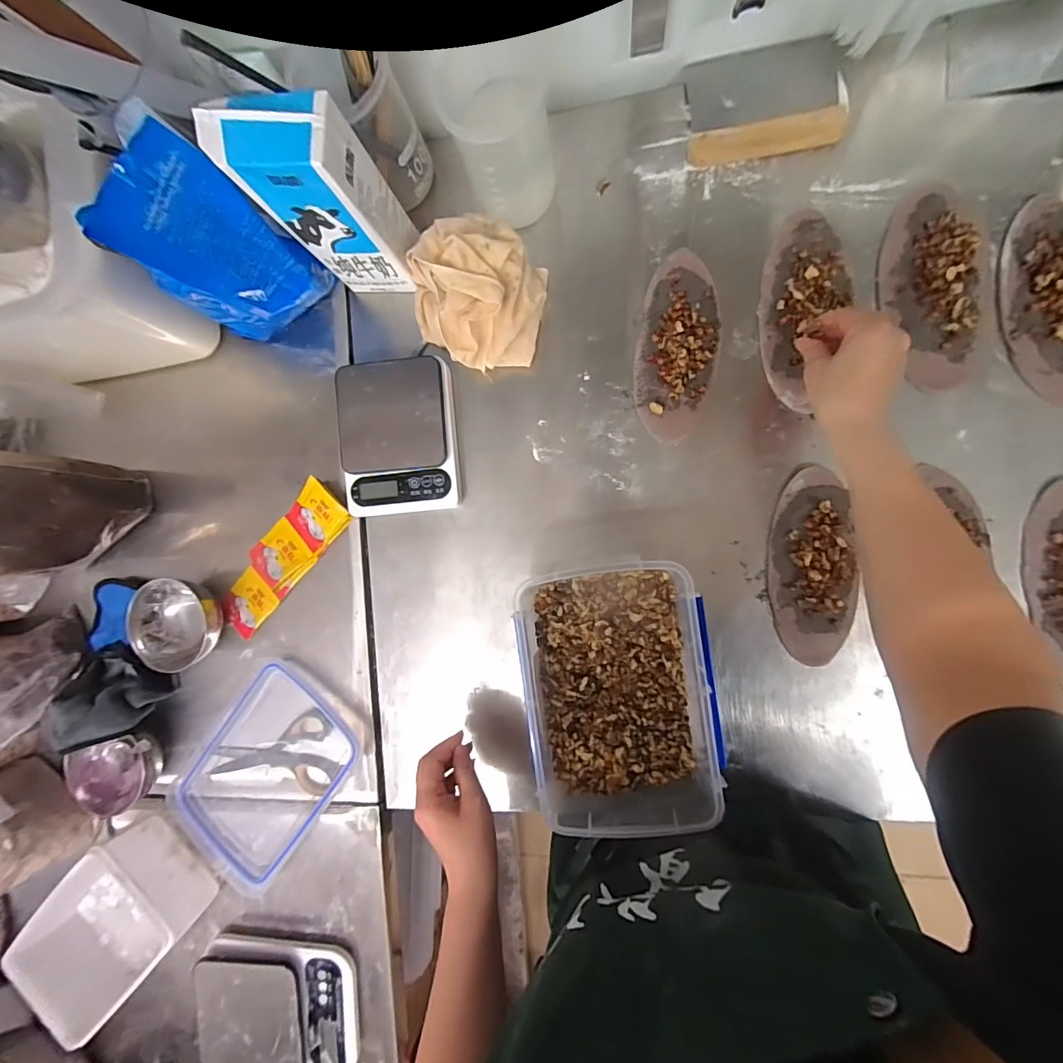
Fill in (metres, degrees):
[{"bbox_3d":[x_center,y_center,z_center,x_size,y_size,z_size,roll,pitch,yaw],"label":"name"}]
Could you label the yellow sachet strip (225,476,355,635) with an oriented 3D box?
[{"bbox_3d":[-0.313,0.035,0.560,0.069,0.022,0.216,44,96,7],"label":"yellow sachet strip"}]

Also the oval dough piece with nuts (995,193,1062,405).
[{"bbox_3d":[0.501,-0.222,0.428,0.088,0.018,0.191,-5,89,9],"label":"oval dough piece with nuts"}]

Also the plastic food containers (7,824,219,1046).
[{"bbox_3d":[-0.518,0.491,0.563,0.146,0.076,0.227,43,96,7],"label":"plastic food containers"}]

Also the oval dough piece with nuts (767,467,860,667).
[{"bbox_3d":[0.289,0.037,0.467,0.074,0.018,0.199,-5,89,9],"label":"oval dough piece with nuts"}]

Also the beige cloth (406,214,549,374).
[{"bbox_3d":[-0.054,-0.253,0.487,0.146,0.092,0.149,-37,84,8],"label":"beige cloth"}]

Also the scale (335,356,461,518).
[{"bbox_3d":[-0.154,-0.107,0.526,0.130,0.044,0.169,-5,89,9],"label":"scale"}]

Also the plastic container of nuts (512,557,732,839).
[{"bbox_3d":[0.091,0.168,0.470,0.179,0.080,0.255,-9,88,9],"label":"plastic container of nuts"}]

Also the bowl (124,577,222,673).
[{"bbox_3d":[-0.438,0.113,0.561,0.094,0.053,0.112,-12,88,9],"label":"bowl"}]

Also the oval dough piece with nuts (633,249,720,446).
[{"bbox_3d":[0.159,-0.199,0.486,0.084,0.019,0.197,11,92,9],"label":"oval dough piece with nuts"}]

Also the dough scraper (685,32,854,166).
[{"bbox_3d":[0.242,-0.446,0.468,0.152,0.020,0.102,1,90,9],"label":"dough scraper"}]

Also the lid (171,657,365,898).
[{"bbox_3d":[-0.342,0.312,0.567,0.176,0.023,0.264,37,96,8],"label":"lid"}]

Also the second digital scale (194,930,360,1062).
[{"bbox_3d":[-0.312,0.589,0.553,0.200,0.040,0.157,-4,89,9],"label":"second digital scale"}]

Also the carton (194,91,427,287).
[{"bbox_3d":[-0.192,-0.315,0.440,0.104,0.192,0.064,5,91,9],"label":"carton"}]

